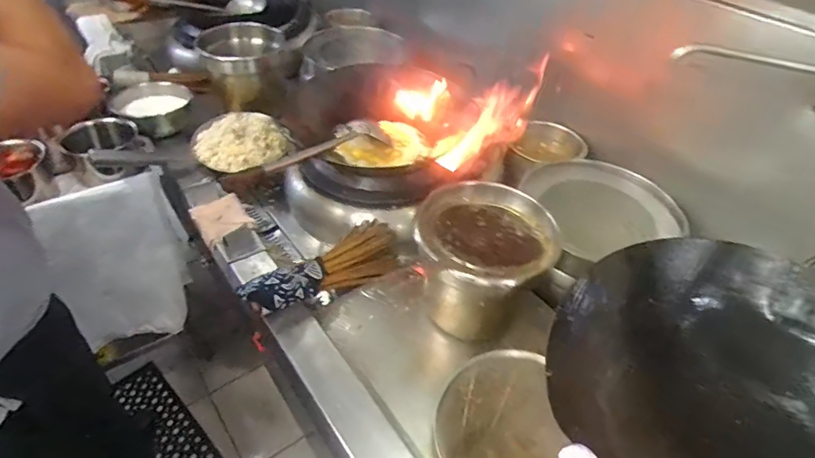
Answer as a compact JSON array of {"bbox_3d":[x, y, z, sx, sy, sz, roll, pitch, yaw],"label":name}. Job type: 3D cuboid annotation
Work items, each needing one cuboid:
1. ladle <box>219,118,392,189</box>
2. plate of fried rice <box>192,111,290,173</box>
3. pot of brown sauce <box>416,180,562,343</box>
[{"bbox_3d":[-0.181,-0.166,1.003,0.117,0.056,0.384,24,32,19],"label":"ladle"},{"bbox_3d":[-0.409,-0.222,1.176,0.220,0.073,0.188,-11,45,-18],"label":"plate of fried rice"},{"bbox_3d":[0.121,0.058,0.838,0.226,0.214,0.184,16,43,11],"label":"pot of brown sauce"}]

